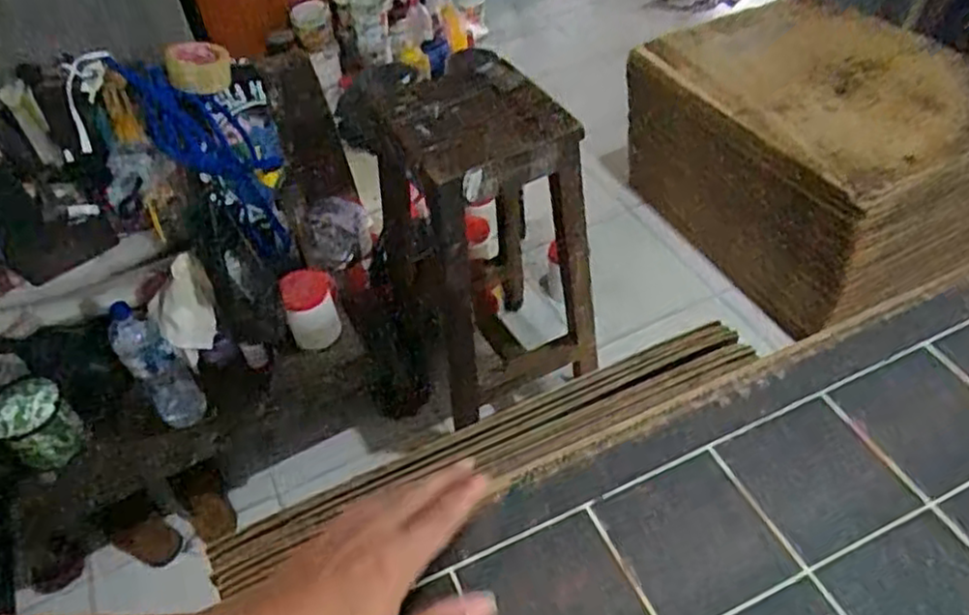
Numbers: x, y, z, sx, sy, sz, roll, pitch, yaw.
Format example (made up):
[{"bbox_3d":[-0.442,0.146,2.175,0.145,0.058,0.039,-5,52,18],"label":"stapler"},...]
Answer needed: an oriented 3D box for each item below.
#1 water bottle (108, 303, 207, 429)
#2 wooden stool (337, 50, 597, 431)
[{"bbox_3d":[-0.619,0.122,1.374,0.092,0.328,0.109,-38,55,-25],"label":"water bottle"},{"bbox_3d":[0.009,-0.103,1.462,0.331,0.686,0.319,-29,52,-19],"label":"wooden stool"}]

